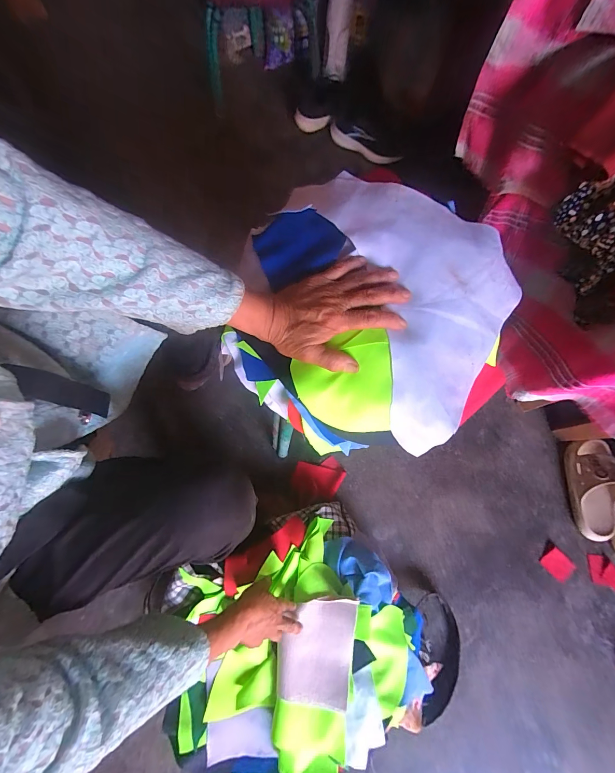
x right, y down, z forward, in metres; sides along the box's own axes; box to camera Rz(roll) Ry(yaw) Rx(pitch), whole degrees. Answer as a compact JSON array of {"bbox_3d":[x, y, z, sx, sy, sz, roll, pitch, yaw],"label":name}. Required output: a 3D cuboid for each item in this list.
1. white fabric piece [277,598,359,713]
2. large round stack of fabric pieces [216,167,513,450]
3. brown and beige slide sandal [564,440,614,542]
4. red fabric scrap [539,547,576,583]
[{"bbox_3d":[0.017,0.465,0.573,0.127,0.016,0.166,8,76,3],"label":"white fabric piece"},{"bbox_3d":[0.068,-0.096,0.402,0.323,0.085,0.345,0,75,1],"label":"large round stack of fabric pieces"},{"bbox_3d":[0.633,0.226,0.714,0.089,0.060,0.211,5,76,2],"label":"brown and beige slide sandal"},{"bbox_3d":[0.530,0.376,0.687,0.058,0.006,0.052,43,80,11],"label":"red fabric scrap"}]

